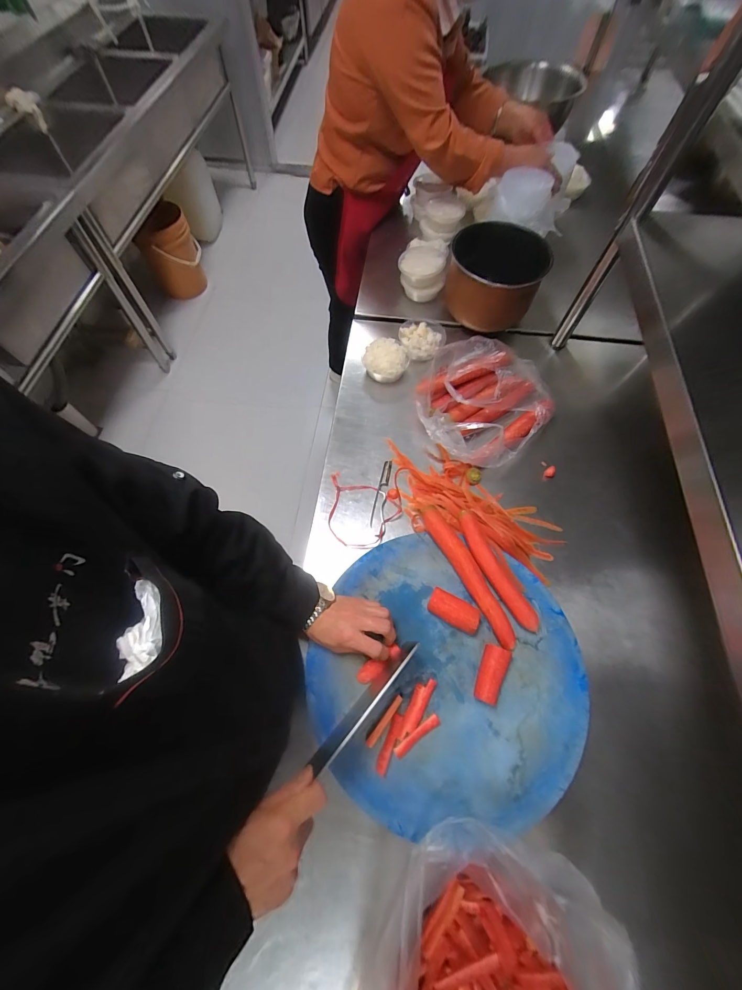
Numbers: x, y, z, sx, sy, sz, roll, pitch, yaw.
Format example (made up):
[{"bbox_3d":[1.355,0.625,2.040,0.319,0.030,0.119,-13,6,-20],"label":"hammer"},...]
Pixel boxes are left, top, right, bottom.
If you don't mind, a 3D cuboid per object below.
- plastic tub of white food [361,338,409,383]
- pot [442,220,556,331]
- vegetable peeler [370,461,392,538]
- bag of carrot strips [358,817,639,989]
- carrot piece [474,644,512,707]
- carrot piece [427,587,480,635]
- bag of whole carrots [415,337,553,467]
[{"bbox_3d":[0.033,-0.325,0.845,0.106,0.064,0.105,-6,66,-3],"label":"plastic tub of white food"},{"bbox_3d":[0.290,-0.515,0.853,0.213,0.161,0.178,27,68,11],"label":"pot"},{"bbox_3d":[0.020,0.006,0.709,0.028,0.016,0.158,6,65,2],"label":"vegetable peeler"},{"bbox_3d":[0.127,0.554,0.394,0.245,0.125,0.286,26,68,11],"label":"bag of carrot strips"},{"bbox_3d":[0.172,0.259,0.510,0.030,0.040,0.076,23,67,10],"label":"carrot piece"},{"bbox_3d":[0.126,0.179,0.542,0.080,0.036,0.038,29,68,12],"label":"carrot piece"},{"bbox_3d":[0.223,-0.190,0.734,0.256,0.125,0.250,23,67,10],"label":"bag of whole carrots"}]

